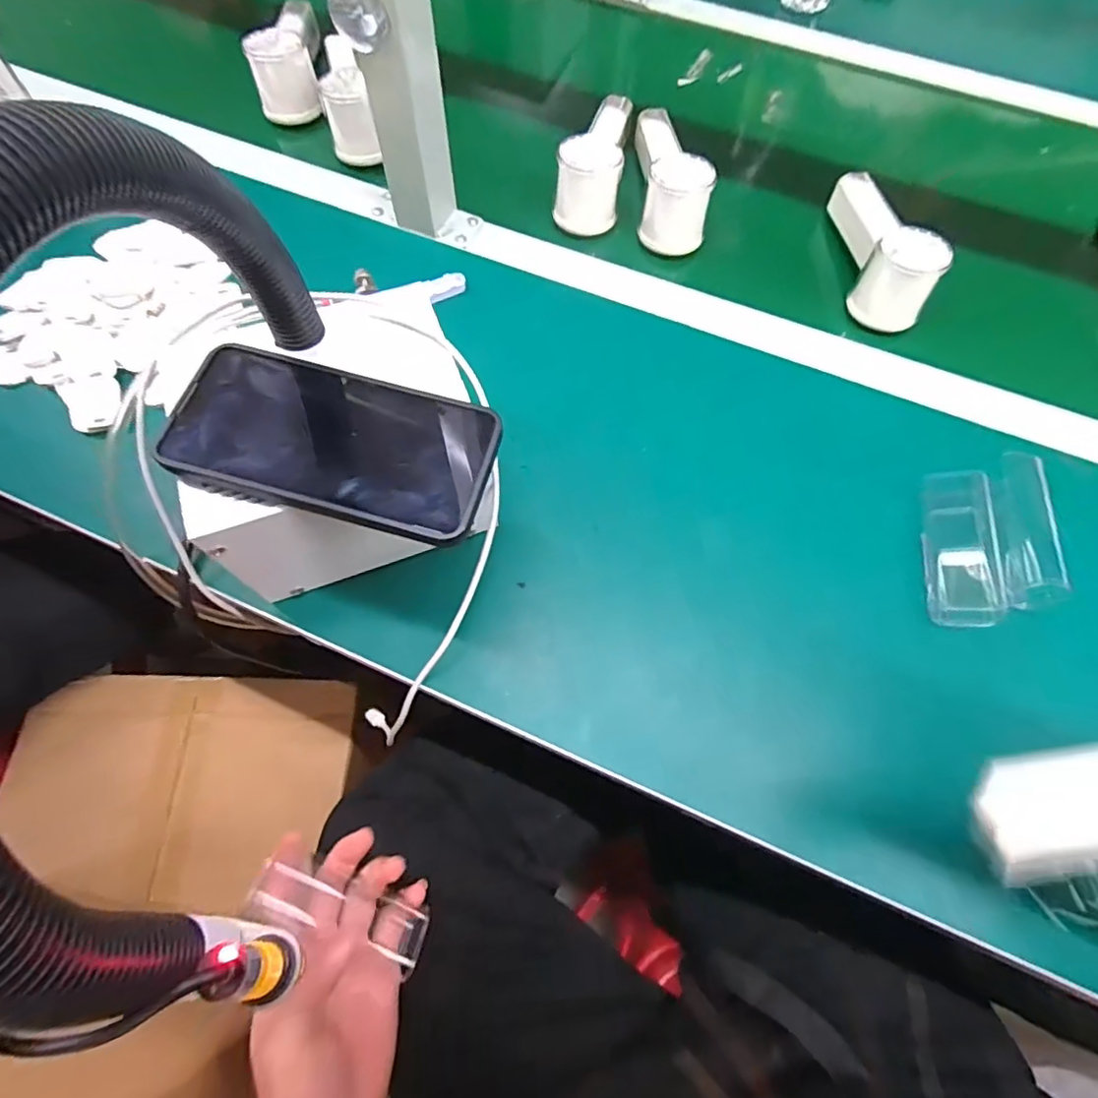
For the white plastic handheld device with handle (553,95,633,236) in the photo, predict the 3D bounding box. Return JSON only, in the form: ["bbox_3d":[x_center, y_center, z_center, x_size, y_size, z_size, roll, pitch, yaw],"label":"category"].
[{"bbox_3d":[0.042,-0.361,0.536,0.054,0.063,0.138,8,65,2],"label":"white plastic handheld device with handle"}]

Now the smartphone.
[{"bbox_3d":[-0.110,-0.055,0.303,0.161,0.013,0.078,15,66,5],"label":"smartphone"}]

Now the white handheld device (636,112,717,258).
[{"bbox_3d":[0.108,-0.340,0.528,0.055,0.059,0.148,1,65,-2],"label":"white handheld device"}]

